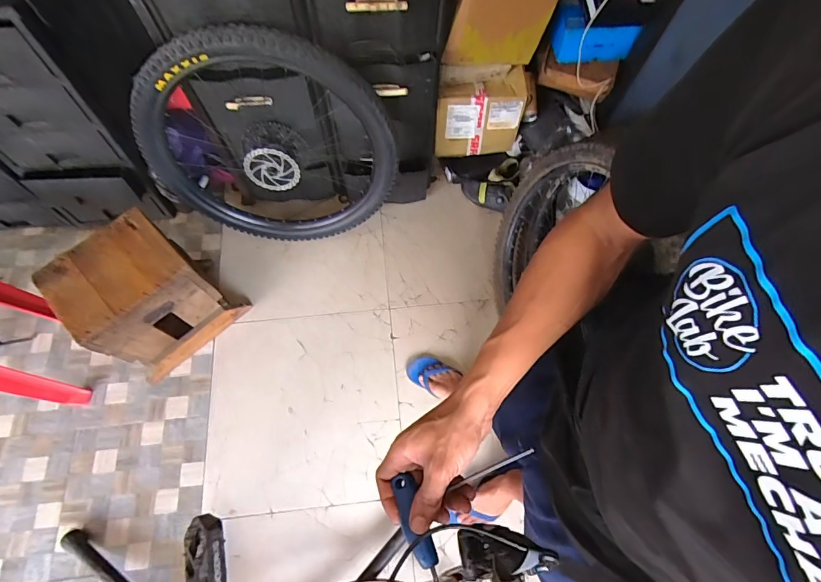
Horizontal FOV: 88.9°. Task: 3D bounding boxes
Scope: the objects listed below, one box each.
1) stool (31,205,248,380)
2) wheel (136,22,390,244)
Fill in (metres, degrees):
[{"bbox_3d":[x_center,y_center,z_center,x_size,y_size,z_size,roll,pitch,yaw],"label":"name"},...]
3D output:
[{"bbox_3d":[-0.755,0.021,1.233,0.320,0.391,0.244,-41,74,-16],"label":"stool"},{"bbox_3d":[-0.433,-0.413,1.260,0.763,0.723,0.145,3,57,-7],"label":"wheel"}]

